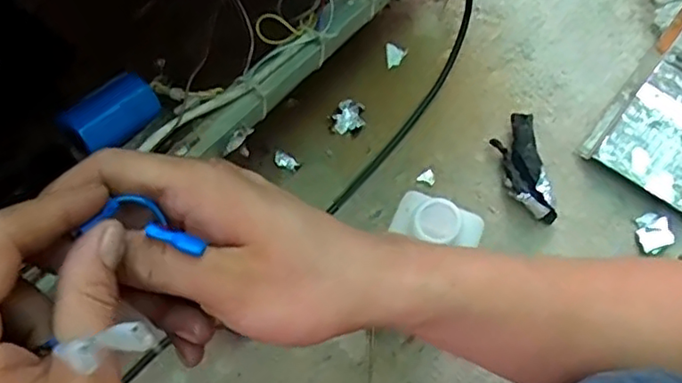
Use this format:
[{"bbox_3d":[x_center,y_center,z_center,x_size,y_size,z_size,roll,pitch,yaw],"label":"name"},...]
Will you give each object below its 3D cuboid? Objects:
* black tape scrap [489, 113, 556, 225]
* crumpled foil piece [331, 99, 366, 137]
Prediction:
[{"bbox_3d":[0.204,-0.028,0.696,0.046,0.029,0.128,-11,71,-2],"label":"black tape scrap"},{"bbox_3d":[0.010,-0.088,0.736,0.038,0.013,0.042,15,71,7],"label":"crumpled foil piece"}]

